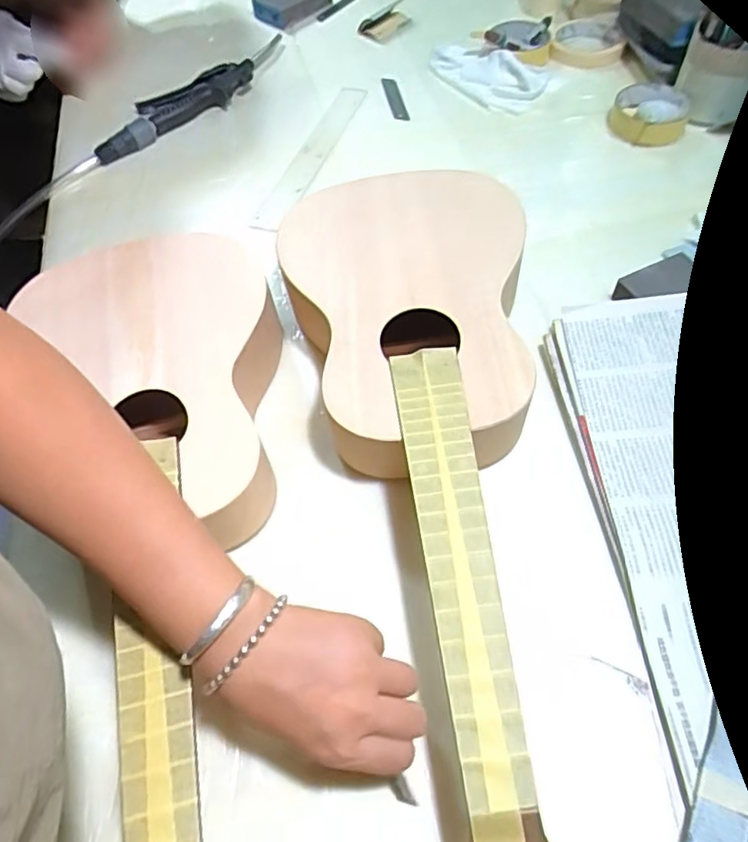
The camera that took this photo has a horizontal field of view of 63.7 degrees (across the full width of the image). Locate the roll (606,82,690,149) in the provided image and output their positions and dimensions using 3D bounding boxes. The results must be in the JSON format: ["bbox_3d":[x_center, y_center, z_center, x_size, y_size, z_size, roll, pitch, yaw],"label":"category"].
[{"bbox_3d":[0.294,-0.331,0.646,0.079,0.029,0.081,-2,58,3],"label":"roll"}]

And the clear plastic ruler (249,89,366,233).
[{"bbox_3d":[-0.066,-0.292,0.661,0.034,0.007,0.243,19,62,8],"label":"clear plastic ruler"}]

